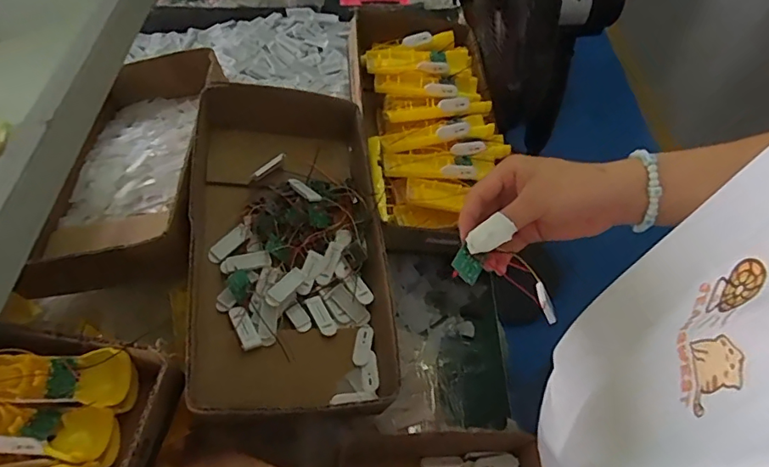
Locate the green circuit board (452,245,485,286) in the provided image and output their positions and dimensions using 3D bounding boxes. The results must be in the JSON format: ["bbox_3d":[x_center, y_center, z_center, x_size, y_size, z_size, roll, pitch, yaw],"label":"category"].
[{"bbox_3d":[0.066,0.026,0.406,0.026,0.004,0.020,45,66,-7],"label":"green circuit board"}]

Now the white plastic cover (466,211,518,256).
[{"bbox_3d":[0.082,0.002,0.411,0.035,0.016,0.018,-35,92,7],"label":"white plastic cover"}]

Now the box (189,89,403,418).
[{"bbox_3d":[-0.121,0.008,0.631,0.221,0.150,0.409,-6,54,-4],"label":"box"}]

